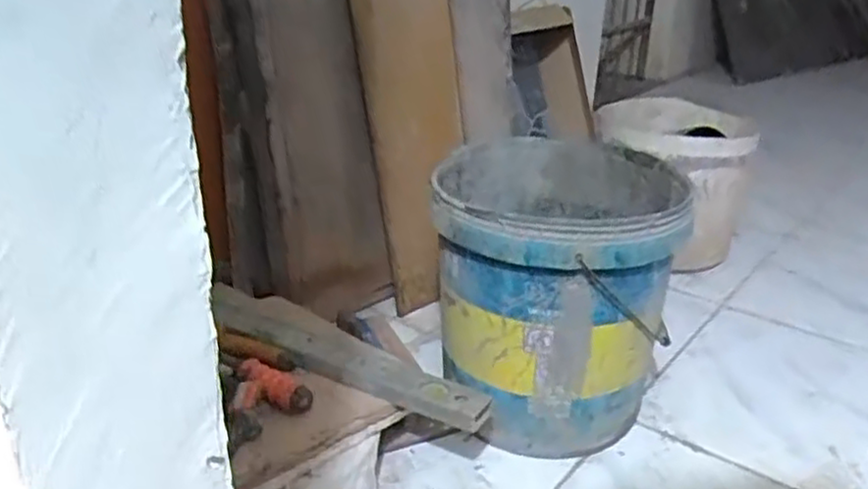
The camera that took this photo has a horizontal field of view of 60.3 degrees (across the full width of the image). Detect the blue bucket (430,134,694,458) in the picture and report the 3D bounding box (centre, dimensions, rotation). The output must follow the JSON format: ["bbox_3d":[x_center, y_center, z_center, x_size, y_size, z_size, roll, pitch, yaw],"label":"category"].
[{"bbox_3d":[0.146,0.060,0.957,0.273,0.318,0.287,2,25,-1],"label":"blue bucket"}]

